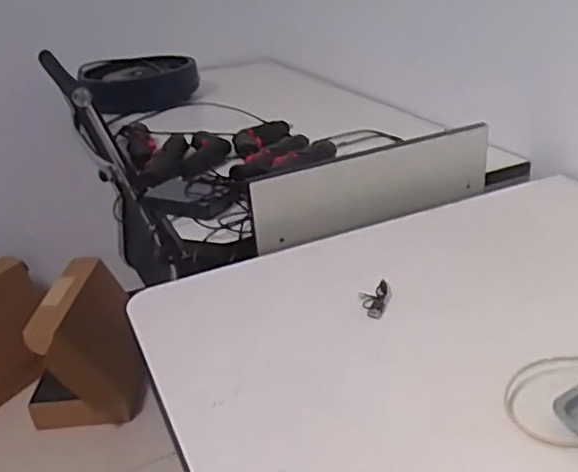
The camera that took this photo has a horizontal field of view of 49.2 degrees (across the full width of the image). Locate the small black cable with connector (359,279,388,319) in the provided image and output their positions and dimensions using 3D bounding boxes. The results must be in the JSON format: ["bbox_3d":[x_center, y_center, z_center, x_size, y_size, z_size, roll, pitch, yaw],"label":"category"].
[{"bbox_3d":[0.094,0.069,0.707,0.030,0.008,0.067,1,28,17],"label":"small black cable with connector"}]

